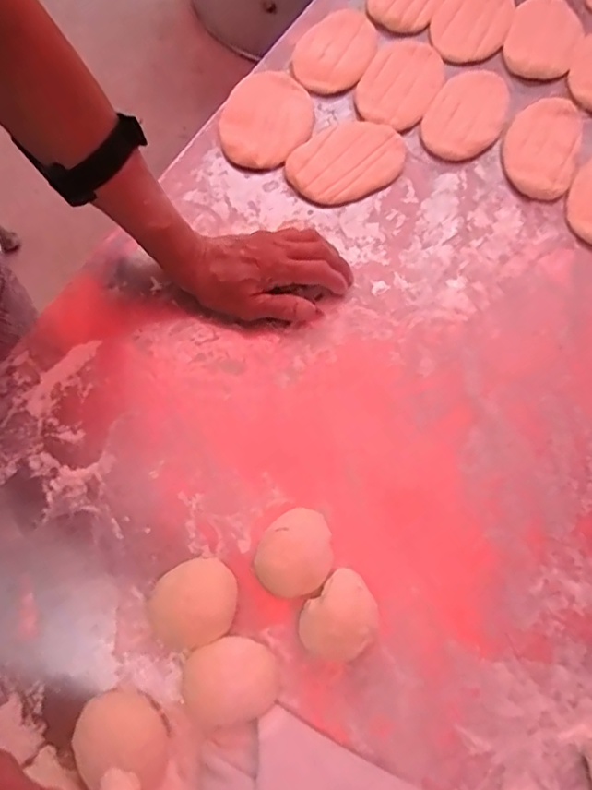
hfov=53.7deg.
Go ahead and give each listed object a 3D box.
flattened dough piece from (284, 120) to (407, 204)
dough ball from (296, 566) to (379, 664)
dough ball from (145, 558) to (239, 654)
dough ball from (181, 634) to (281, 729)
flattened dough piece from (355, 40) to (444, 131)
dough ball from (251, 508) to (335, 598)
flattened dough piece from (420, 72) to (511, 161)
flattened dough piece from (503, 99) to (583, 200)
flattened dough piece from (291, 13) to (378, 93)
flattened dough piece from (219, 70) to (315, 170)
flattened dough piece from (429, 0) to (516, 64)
[{"bbox_3d":[0.049,-0.238,0.592,0.122,0.010,0.085,-27,72,-13],"label":"flattened dough piece"},{"bbox_3d":[0.032,0.162,0.423,0.049,0.042,0.059,43,72,13],"label":"dough ball"},{"bbox_3d":[-0.075,0.153,0.426,0.067,0.034,0.056,-30,73,-14],"label":"dough ball"},{"bbox_3d":[-0.047,0.202,0.413,0.066,0.030,0.056,-21,71,-11],"label":"dough ball"},{"bbox_3d":[0.112,-0.335,0.632,0.079,0.007,0.126,24,69,7],"label":"flattened dough piece"},{"bbox_3d":[0.000,0.121,0.442,0.063,0.033,0.053,-39,75,-17],"label":"dough ball"},{"bbox_3d":[0.184,-0.301,0.621,0.079,0.018,0.128,27,69,8],"label":"flattened dough piece"},{"bbox_3d":[0.256,-0.259,0.609,0.074,0.011,0.124,20,68,5],"label":"flattened dough piece"},{"bbox_3d":[0.045,-0.377,0.641,0.076,0.014,0.127,25,69,7],"label":"flattened dough piece"},{"bbox_3d":[-0.029,-0.281,0.599,0.087,0.011,0.118,11,68,1],"label":"flattened dough piece"},{"bbox_3d":[0.202,-0.426,0.664,0.081,0.012,0.122,32,70,10],"label":"flattened dough piece"}]

